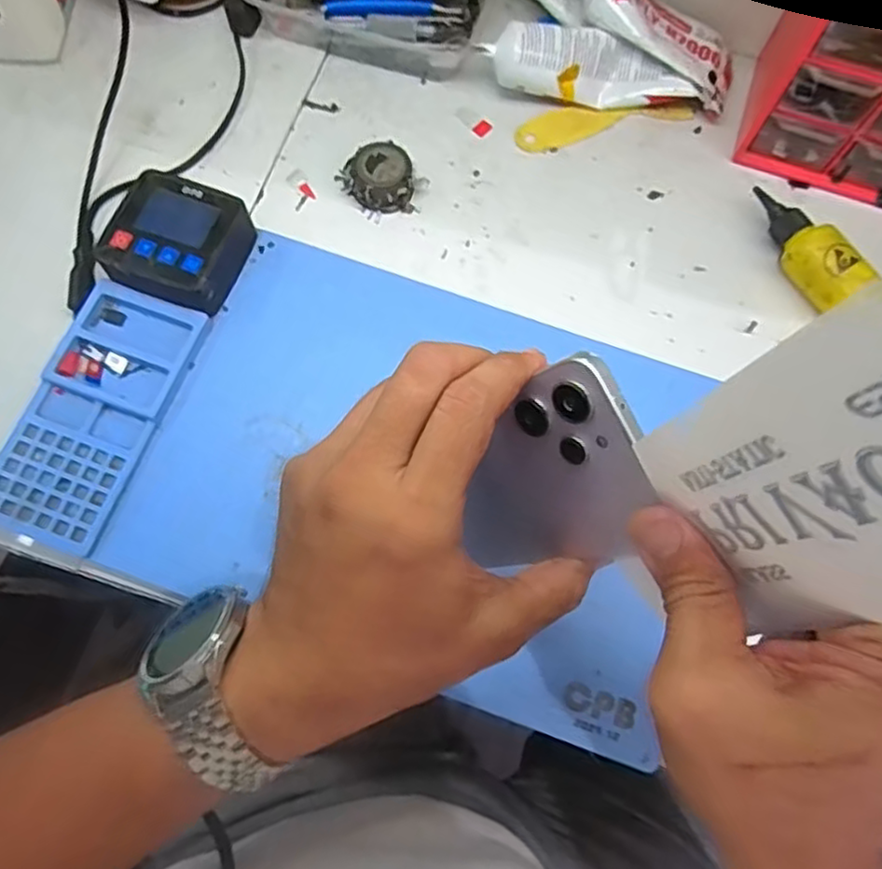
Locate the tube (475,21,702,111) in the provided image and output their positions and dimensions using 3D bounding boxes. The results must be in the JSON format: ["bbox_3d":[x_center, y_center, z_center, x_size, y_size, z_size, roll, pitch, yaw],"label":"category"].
[{"bbox_3d":[0.098,-0.247,0.451,0.139,0.032,0.034,4,71,-13],"label":"tube"}]

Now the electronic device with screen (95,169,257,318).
[{"bbox_3d":[-0.156,-0.111,0.401,0.073,0.039,0.073,19,72,5],"label":"electronic device with screen"}]

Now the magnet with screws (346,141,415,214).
[{"bbox_3d":[-0.040,-0.166,0.433,0.040,0.021,0.040,0,71,-1],"label":"magnet with screws"}]

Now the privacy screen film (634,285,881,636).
[{"bbox_3d":[0.091,0.016,0.157,0.010,0.120,0.071,-36,80,-17],"label":"privacy screen film"}]

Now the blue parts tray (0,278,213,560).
[{"bbox_3d":[-0.195,-0.012,0.380,0.070,0.017,0.148,20,72,6],"label":"blue parts tray"}]

